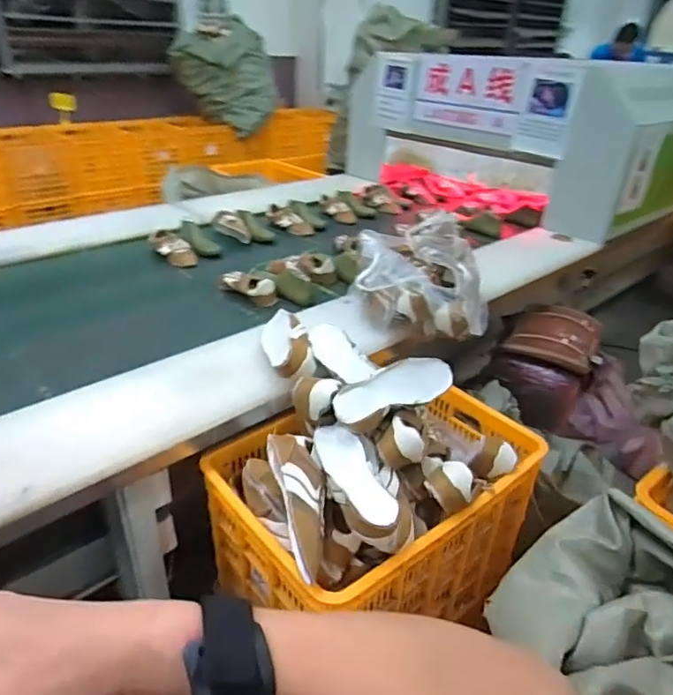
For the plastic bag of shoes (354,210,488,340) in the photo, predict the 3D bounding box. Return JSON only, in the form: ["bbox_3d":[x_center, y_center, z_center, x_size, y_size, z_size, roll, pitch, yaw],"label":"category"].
[{"bbox_3d":[0.203,-0.166,1.341,0.329,0.228,0.301,19,34,25],"label":"plastic bag of shoes"}]

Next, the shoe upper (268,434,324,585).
[{"bbox_3d":[-0.053,0.238,0.852,0.067,0.053,0.231,-6,54,-15],"label":"shoe upper"}]

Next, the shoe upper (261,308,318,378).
[{"bbox_3d":[-0.104,-0.006,1.147,0.090,0.077,0.221,-4,31,-13],"label":"shoe upper"}]

